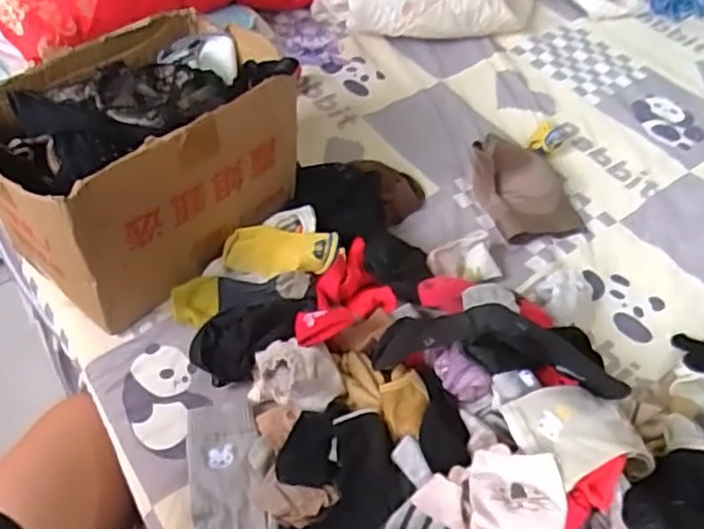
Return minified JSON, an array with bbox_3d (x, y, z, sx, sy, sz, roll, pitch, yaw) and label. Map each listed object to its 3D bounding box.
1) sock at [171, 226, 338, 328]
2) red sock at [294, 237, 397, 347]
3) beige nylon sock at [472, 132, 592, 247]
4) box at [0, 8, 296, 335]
[{"bbox_3d":[-0.117,0.004,0.763,0.198,0.028,0.104,-28,58,-8],"label":"sock"},{"bbox_3d":[-0.003,0.039,0.733,0.087,0.053,0.177,22,33,12],"label":"red sock"},{"bbox_3d":[0.235,-0.118,0.919,0.142,0.067,0.181,-12,54,-14],"label":"beige nylon sock"},{"bbox_3d":[-0.231,-0.128,0.758,0.202,0.204,0.338,34,55,21],"label":"box"}]

